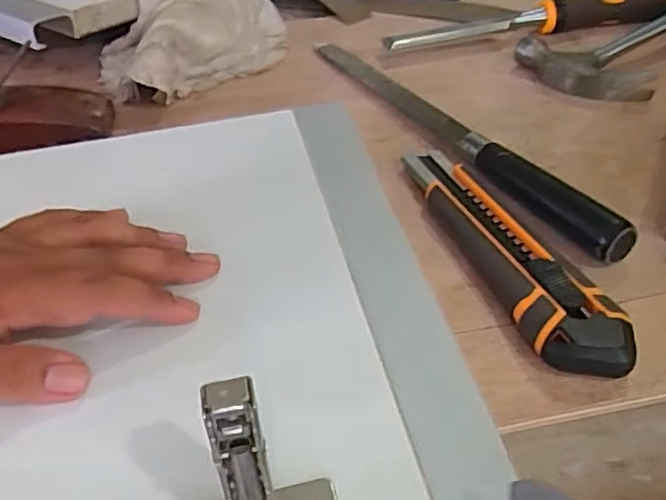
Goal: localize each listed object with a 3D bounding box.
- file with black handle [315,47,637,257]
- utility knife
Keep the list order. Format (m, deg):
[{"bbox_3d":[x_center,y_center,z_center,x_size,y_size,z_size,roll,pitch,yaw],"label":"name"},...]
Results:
[{"bbox_3d":[0.073,-0.086,0.459,0.021,0.023,0.305,-22,45,-21],"label":"file with black handle"},{"bbox_3d":[0.090,-0.005,0.370,0.041,0.020,0.189,-16,43,-15],"label":"utility knife"}]

